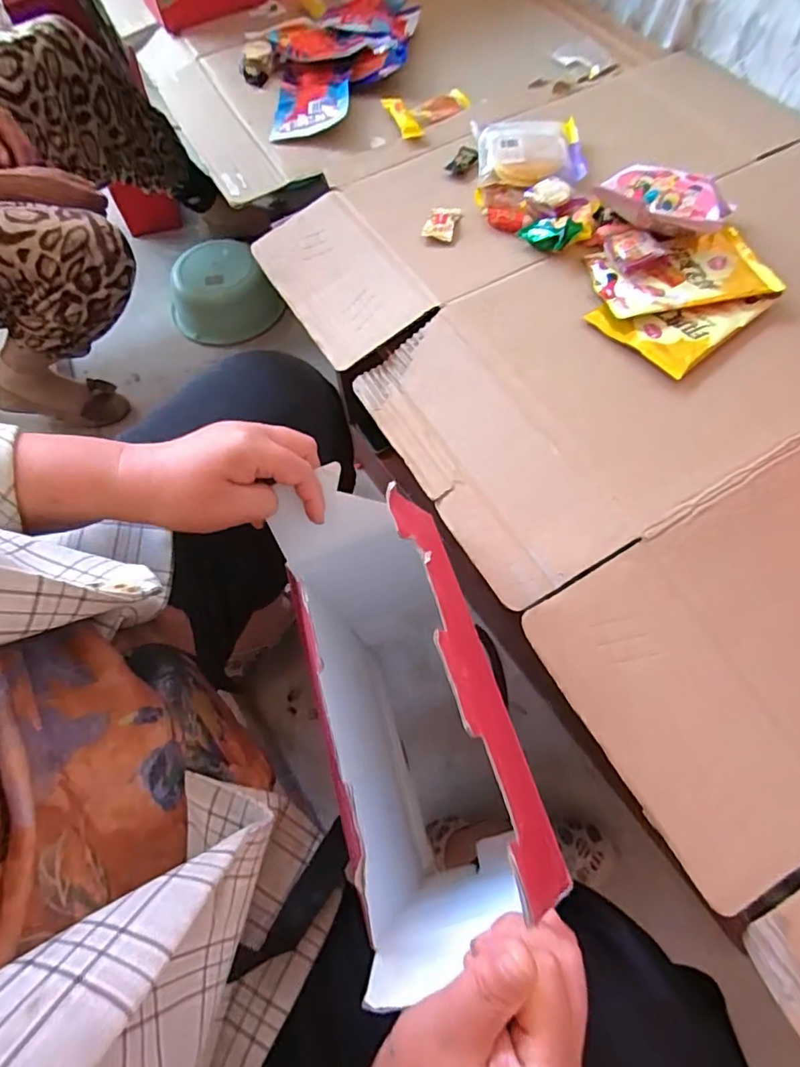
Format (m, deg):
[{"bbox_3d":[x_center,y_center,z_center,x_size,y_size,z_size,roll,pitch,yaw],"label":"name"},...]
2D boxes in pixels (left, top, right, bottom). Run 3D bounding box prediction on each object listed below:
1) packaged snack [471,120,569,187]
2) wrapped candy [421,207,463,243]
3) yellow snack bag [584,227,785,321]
[{"bbox_3d":[0.136,-0.428,0.590,0.099,0.038,0.079,-1,65,3],"label":"packaged snack"},{"bbox_3d":[0.045,-0.333,0.566,0.031,0.011,0.051,14,67,9],"label":"wrapped candy"},{"bbox_3d":[0.265,-0.249,0.508,0.153,0.020,0.095,-9,65,-1],"label":"yellow snack bag"}]

